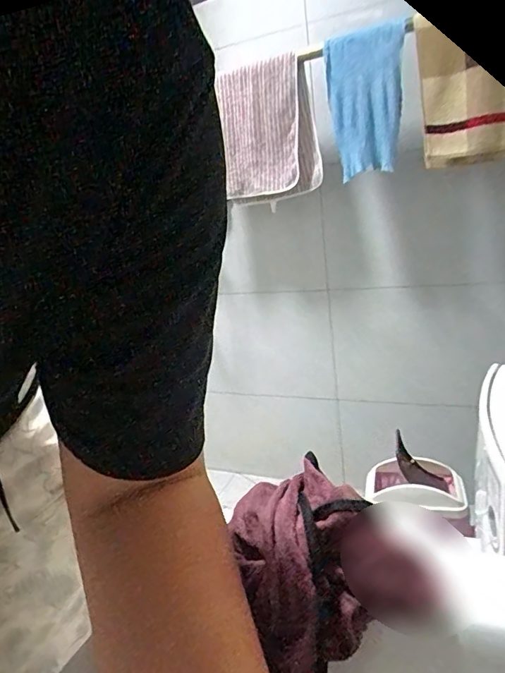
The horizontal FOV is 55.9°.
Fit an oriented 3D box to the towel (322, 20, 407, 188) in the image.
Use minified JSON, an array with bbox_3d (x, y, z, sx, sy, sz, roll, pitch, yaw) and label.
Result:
[{"bbox_3d":[0.292,-0.602,1.234,0.199,0.326,0.060,6,19,40],"label":"towel"}]

